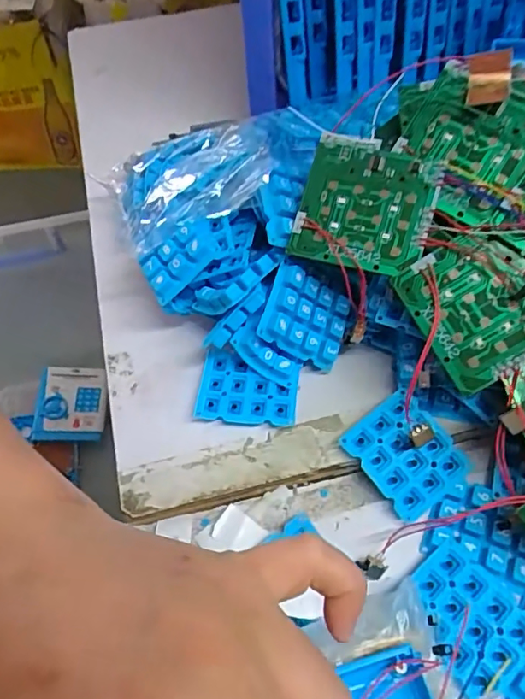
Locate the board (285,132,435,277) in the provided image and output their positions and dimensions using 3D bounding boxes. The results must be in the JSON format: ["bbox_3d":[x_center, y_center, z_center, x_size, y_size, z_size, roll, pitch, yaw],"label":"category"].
[{"bbox_3d":[0.056,-0.081,0.302,0.072,0.008,0.070,17,84,19],"label":"board"}]

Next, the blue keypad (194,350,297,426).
[{"bbox_3d":[-0.009,0.024,0.333,0.060,0.009,0.046,7,57,8],"label":"blue keypad"}]

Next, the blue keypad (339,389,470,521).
[{"bbox_3d":[0.081,0.059,0.305,0.049,0.007,0.060,-38,78,-11],"label":"blue keypad"}]

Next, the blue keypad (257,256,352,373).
[{"bbox_3d":[0.027,-0.020,0.325,0.057,0.013,0.048,29,75,-27],"label":"blue keypad"}]

